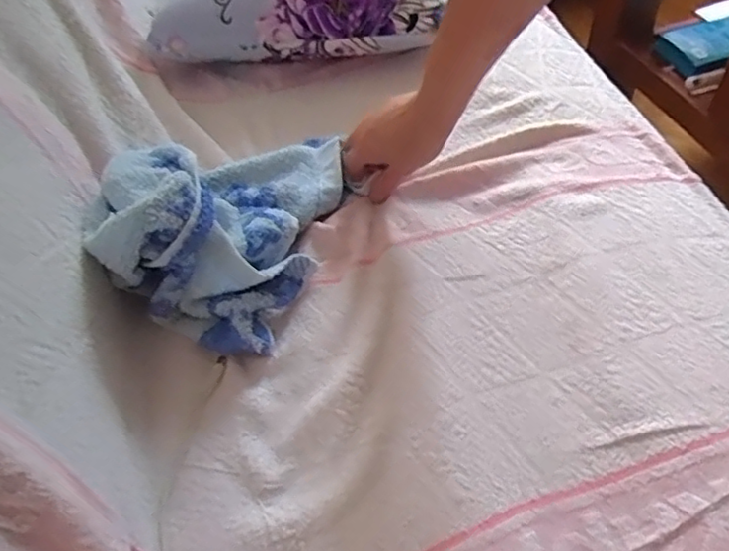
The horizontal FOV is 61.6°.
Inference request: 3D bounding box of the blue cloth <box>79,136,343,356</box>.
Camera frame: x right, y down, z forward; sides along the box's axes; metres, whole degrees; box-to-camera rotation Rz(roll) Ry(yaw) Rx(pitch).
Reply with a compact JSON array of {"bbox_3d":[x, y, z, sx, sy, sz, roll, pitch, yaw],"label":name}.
[{"bbox_3d":[-0.108,-0.066,0.492,0.131,0.115,0.213,13,53,17],"label":"blue cloth"}]

